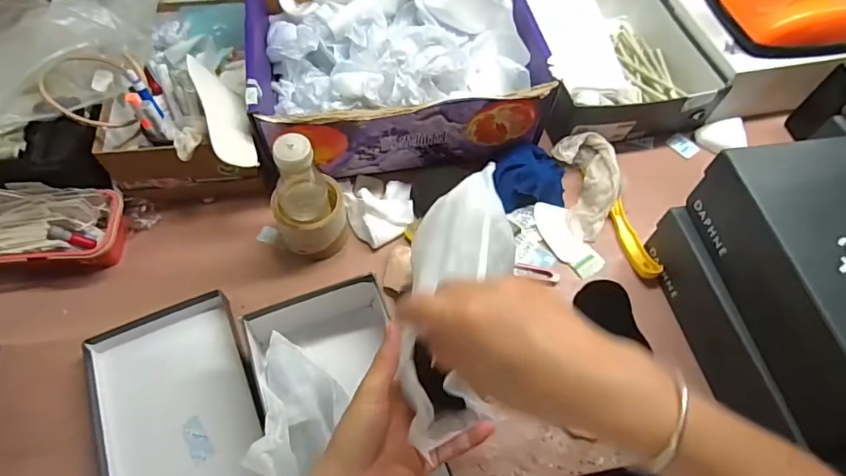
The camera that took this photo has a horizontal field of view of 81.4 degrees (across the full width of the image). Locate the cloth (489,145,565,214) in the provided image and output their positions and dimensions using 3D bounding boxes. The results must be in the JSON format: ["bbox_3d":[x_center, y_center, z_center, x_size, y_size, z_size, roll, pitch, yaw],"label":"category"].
[{"bbox_3d":[0.151,-0.092,0.714,0.123,0.044,0.090,-10,61,-8],"label":"cloth"}]

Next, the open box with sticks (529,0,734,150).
[{"bbox_3d":[0.282,-0.329,0.804,0.291,0.114,0.358,-9,61,-7],"label":"open box with sticks"}]

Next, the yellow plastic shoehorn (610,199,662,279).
[{"bbox_3d":[0.291,0.002,0.685,0.024,0.023,0.120,-11,62,-9],"label":"yellow plastic shoehorn"}]

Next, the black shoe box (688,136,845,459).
[{"bbox_3d":[0.432,0.042,0.503,0.171,0.098,0.285,-7,61,-6],"label":"black shoe box"}]

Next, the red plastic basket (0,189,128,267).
[{"bbox_3d":[-0.472,-0.008,0.627,0.165,0.064,0.097,-4,61,-5],"label":"red plastic basket"}]

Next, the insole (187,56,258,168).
[{"bbox_3d":[-0.254,-0.159,0.617,0.051,0.020,0.166,-3,64,-47],"label":"insole"}]

